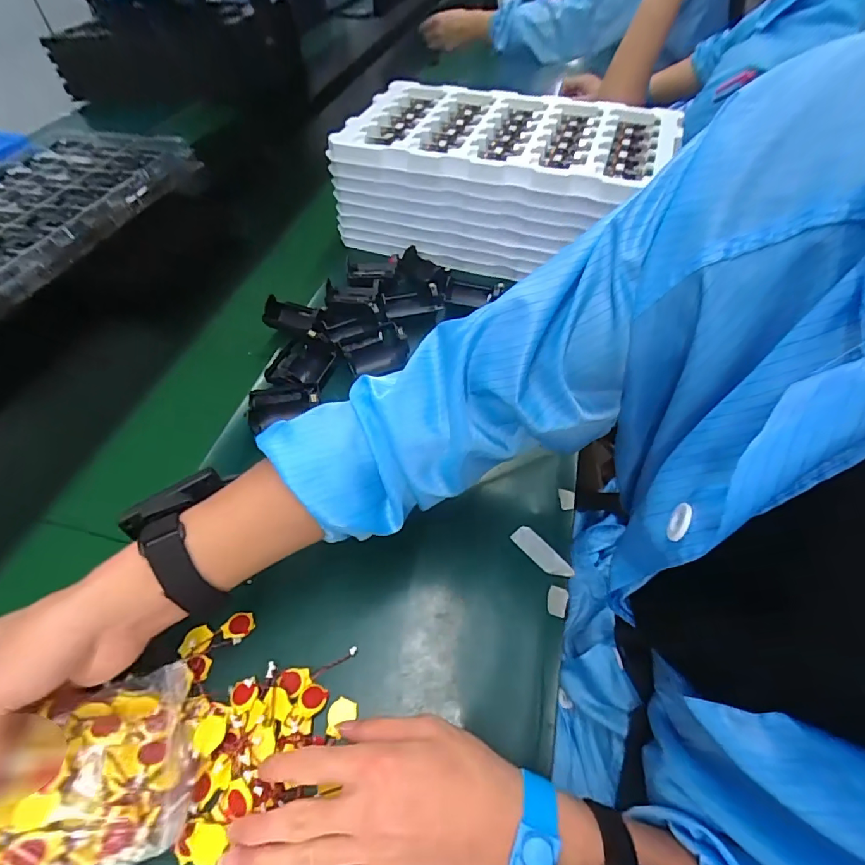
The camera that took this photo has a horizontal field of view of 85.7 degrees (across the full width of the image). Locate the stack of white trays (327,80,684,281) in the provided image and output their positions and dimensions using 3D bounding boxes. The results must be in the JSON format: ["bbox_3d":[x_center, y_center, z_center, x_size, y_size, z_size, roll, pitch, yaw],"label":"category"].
[{"bbox_3d":[0.096,-0.360,0.669,0.423,0.150,0.226,17,55,15],"label":"stack of white trays"}]

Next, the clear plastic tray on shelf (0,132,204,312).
[{"bbox_3d":[-0.679,-0.350,0.749,0.355,0.054,0.543,9,53,10],"label":"clear plastic tray on shelf"}]

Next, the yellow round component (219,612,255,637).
[{"bbox_3d":[-0.156,0.154,0.373,0.023,0.007,0.020,-12,53,-6],"label":"yellow round component"}]

